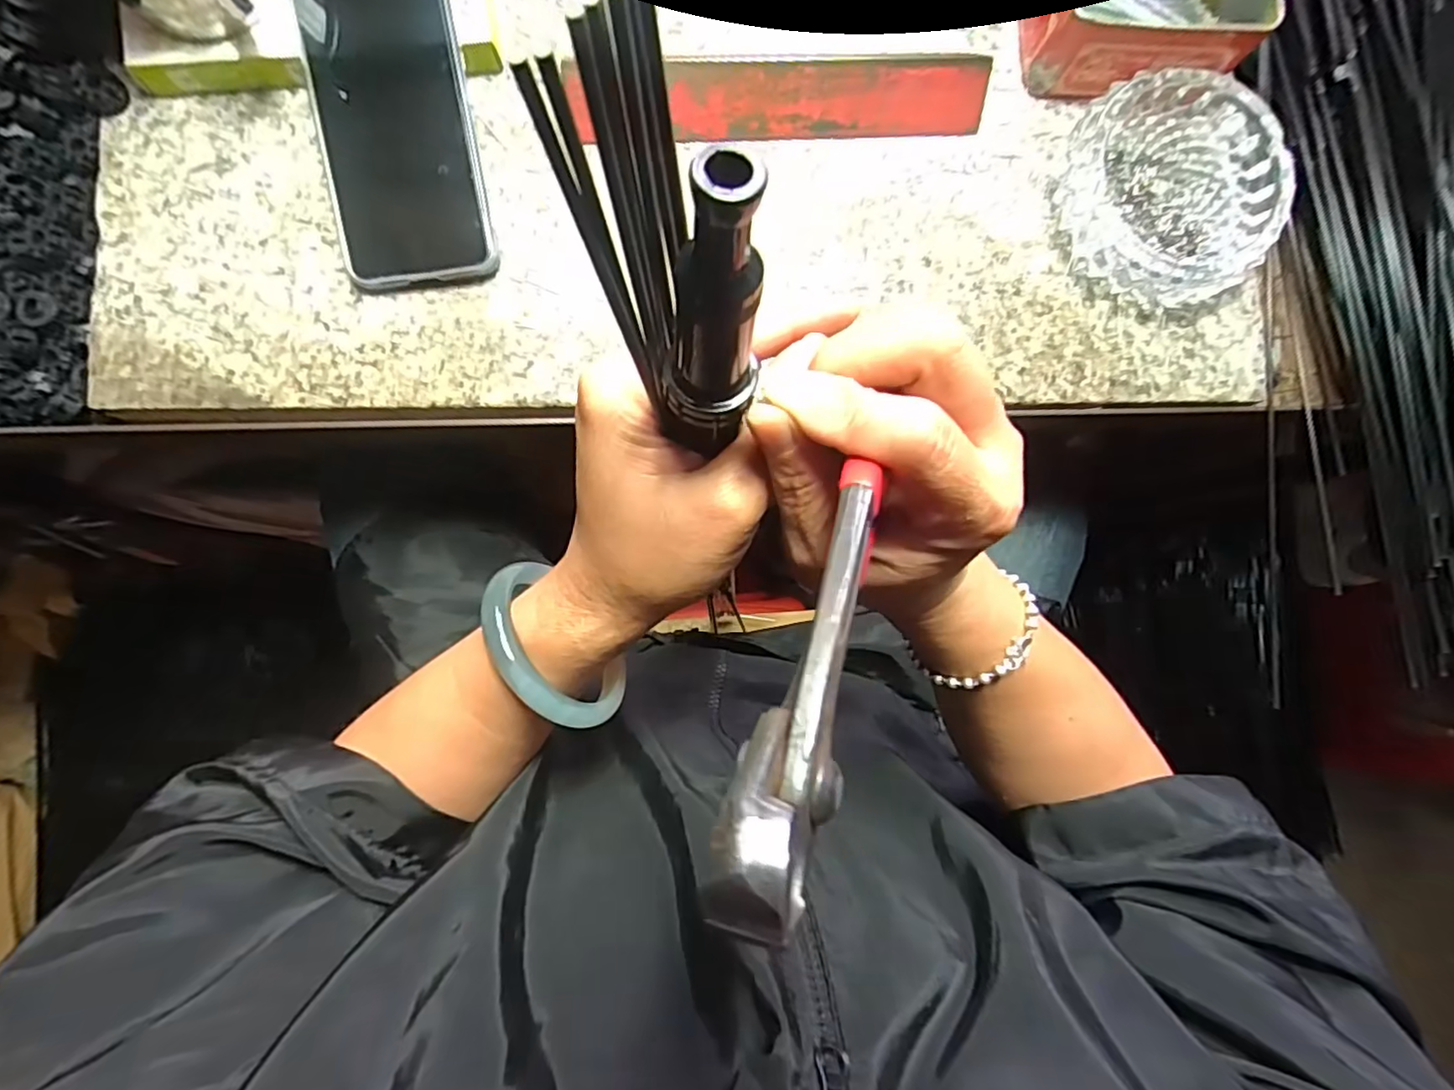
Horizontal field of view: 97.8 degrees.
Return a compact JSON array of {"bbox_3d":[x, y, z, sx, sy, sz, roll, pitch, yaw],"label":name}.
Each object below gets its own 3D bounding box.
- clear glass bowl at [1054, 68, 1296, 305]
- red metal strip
[{"bbox_3d":[0.243,-0.194,0.350,0.114,0.038,0.113,0,86,-6],"label":"clear glass bowl"},{"bbox_3d":[0.031,-0.240,0.341,0.224,0.024,0.027,-5,86,-7],"label":"red metal strip"}]

